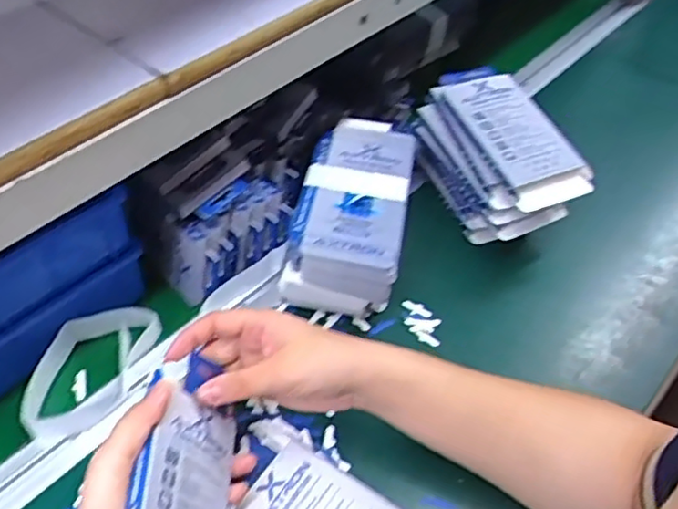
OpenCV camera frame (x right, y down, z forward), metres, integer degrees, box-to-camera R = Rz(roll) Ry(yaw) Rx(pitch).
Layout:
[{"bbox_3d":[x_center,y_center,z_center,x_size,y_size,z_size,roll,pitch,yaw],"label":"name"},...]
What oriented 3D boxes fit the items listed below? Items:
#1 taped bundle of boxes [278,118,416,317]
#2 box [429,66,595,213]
[{"bbox_3d":[0.016,-0.040,0.610,0.096,0.069,0.194,10,50,7],"label":"taped bundle of boxes"},{"bbox_3d":[0.162,-0.118,0.630,0.084,0.027,0.179,-22,63,-19],"label":"box"}]

